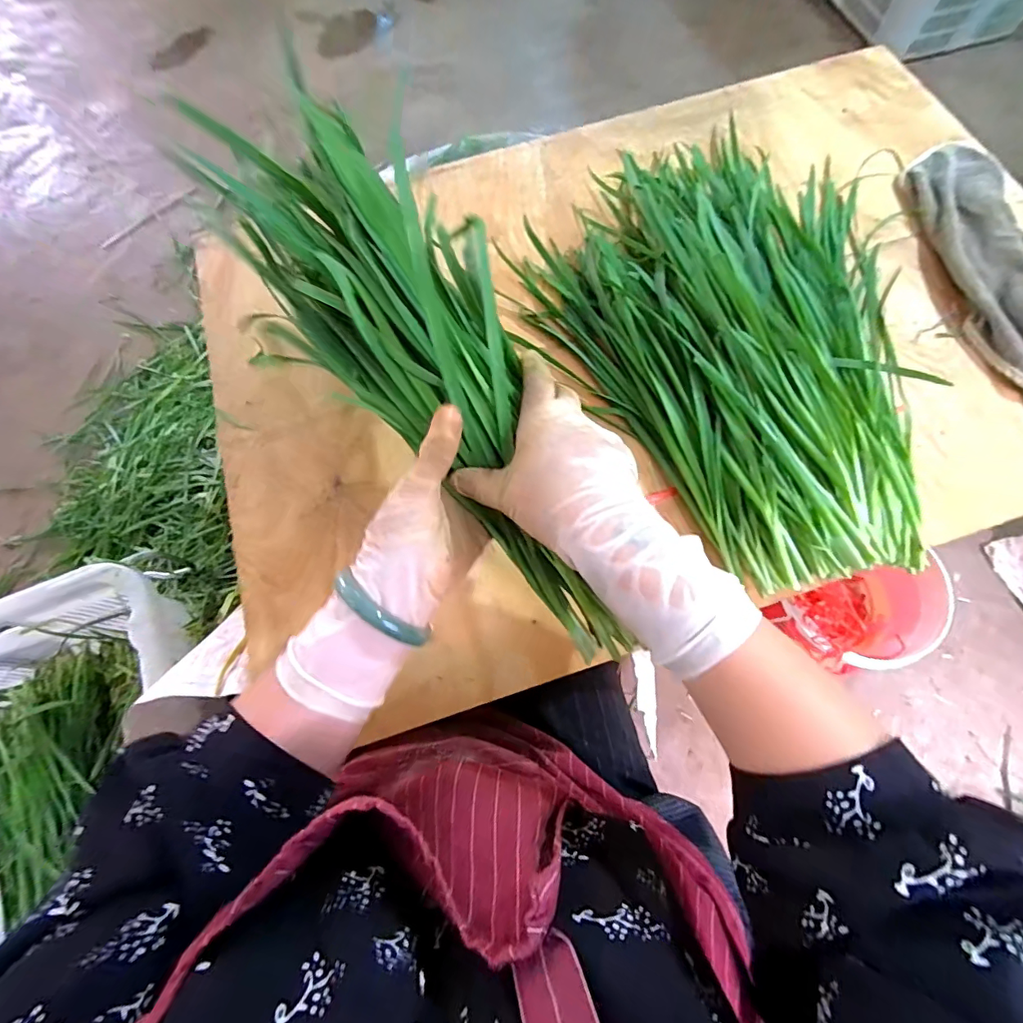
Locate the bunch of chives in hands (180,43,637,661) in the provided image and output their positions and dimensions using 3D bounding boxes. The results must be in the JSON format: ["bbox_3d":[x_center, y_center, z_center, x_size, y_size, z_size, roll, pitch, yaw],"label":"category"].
[{"bbox_3d":[-0.055,-0.100,0.309,0.137,0.072,0.447,-34,86,-9],"label":"bunch of chives in hands"}]

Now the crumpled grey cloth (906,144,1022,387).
[{"bbox_3d":[0.485,-0.260,0.482,0.098,0.031,0.341,2,71,3],"label":"crumpled grey cloth"}]

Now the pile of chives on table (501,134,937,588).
[{"bbox_3d":[0.240,-0.198,0.460,0.396,0.056,0.481,-34,72,-9],"label":"pile of chives on table"}]

